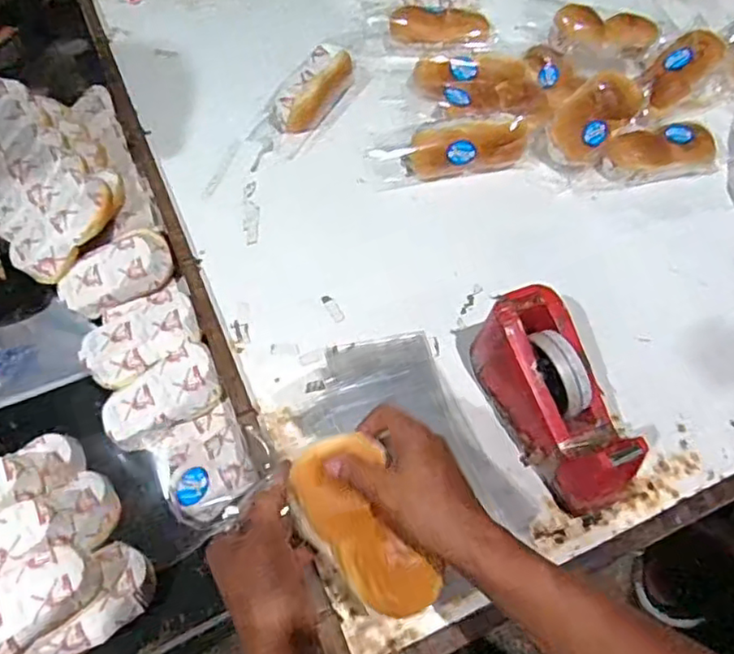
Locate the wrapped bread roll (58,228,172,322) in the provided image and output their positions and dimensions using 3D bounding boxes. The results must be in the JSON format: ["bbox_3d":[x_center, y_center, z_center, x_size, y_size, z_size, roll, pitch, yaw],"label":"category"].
[{"bbox_3d":[-0.313,-0.069,0.773,0.150,0.042,0.081,-21,88,10],"label":"wrapped bread roll"}]

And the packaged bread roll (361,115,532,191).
[{"bbox_3d":[0.112,-0.234,0.796,0.222,0.065,0.056,-8,59,-6],"label":"packaged bread roll"}]

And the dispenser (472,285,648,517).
[{"bbox_3d":[0.180,0.069,0.598,0.079,0.111,0.206,-19,61,-12],"label":"dispenser"}]

